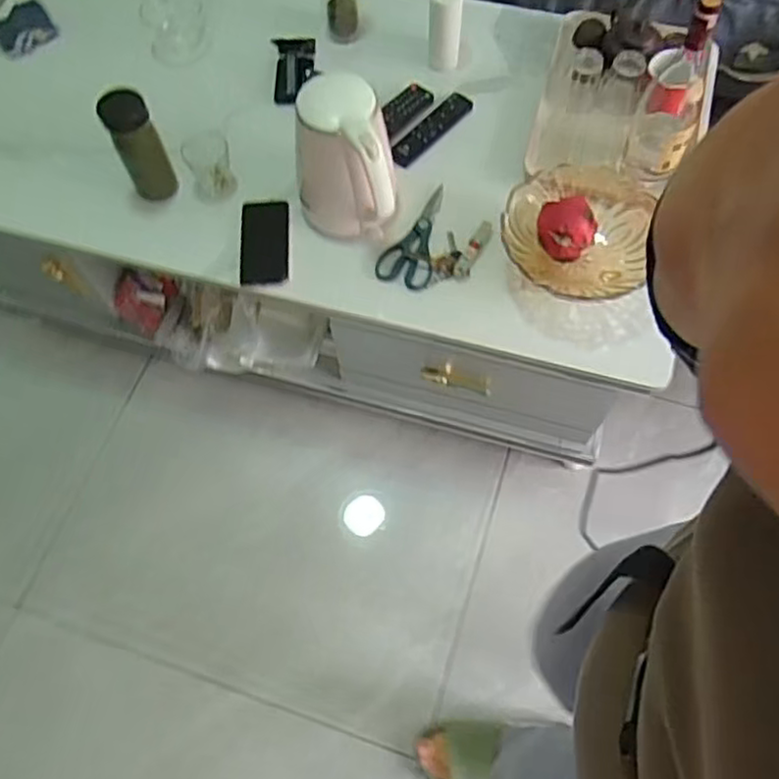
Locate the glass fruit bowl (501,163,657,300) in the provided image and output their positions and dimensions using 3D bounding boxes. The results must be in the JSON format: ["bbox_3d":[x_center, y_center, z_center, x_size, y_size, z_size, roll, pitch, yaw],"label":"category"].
[{"bbox_3d":[0.266,-0.219,0.980,0.199,0.097,0.215,-1,66,1],"label":"glass fruit bowl"}]

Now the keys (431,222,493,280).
[{"bbox_3d":[0.109,-0.213,1.037,0.056,0.014,0.122,27,69,13],"label":"keys"}]

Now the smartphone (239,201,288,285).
[{"bbox_3d":[-0.192,-0.230,1.047,0.073,0.013,0.149,-3,66,0],"label":"smartphone"}]

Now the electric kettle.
[{"bbox_3d":[-0.066,-0.315,0.970,0.143,0.218,0.159,-2,66,0],"label":"electric kettle"}]

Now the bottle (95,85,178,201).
[{"bbox_3d":[-0.375,-0.362,1.026,0.063,0.177,0.055,-33,69,-13],"label":"bottle"}]

